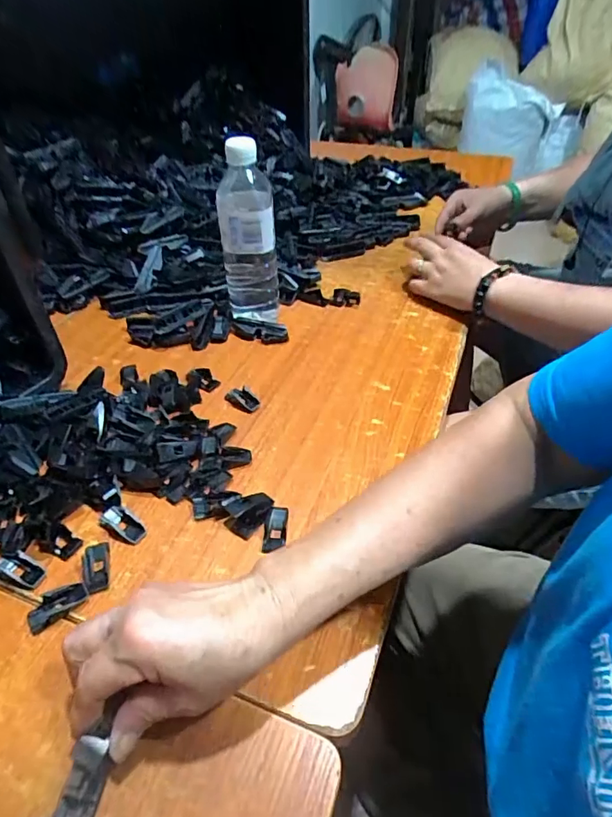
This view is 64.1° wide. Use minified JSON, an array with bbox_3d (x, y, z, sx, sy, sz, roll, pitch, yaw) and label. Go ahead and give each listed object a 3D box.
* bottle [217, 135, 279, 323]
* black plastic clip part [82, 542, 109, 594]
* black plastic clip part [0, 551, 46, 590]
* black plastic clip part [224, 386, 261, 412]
[{"bbox_3d":[-0.067,-0.197,0.577,0.064,0.204,0.054,-5,44,-4],"label":"bottle"},{"bbox_3d":[-0.164,0.122,0.380,0.019,0.006,0.042,-11,45,-11],"label":"black plastic clip part"},{"bbox_3d":[-0.220,0.123,0.374,0.039,0.010,0.019,18,47,19],"label":"black plastic clip part"},{"bbox_3d":[-0.068,-0.011,0.520,0.041,0.007,0.023,28,51,27],"label":"black plastic clip part"}]

